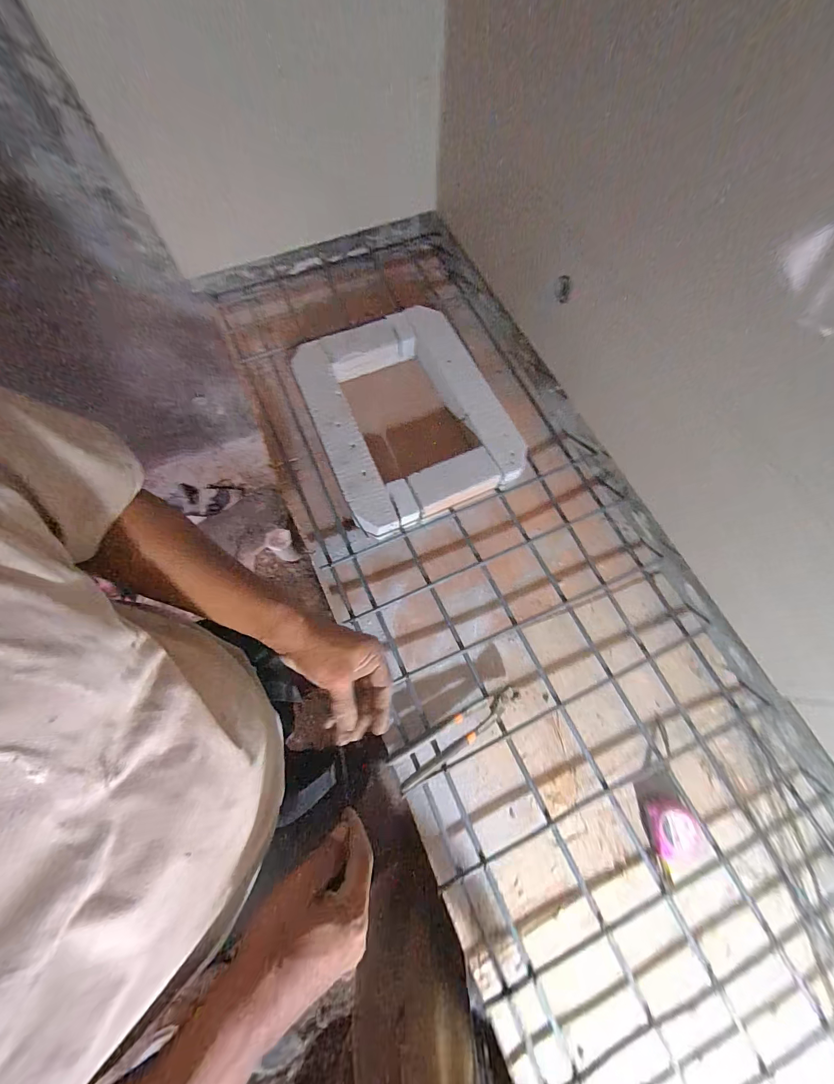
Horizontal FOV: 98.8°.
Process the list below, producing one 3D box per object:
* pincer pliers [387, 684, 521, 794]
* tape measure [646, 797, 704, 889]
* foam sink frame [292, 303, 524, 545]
[{"bbox_3d":[0.061,0.290,0.548,0.218,0.013,0.054,-31,74,-13],"label":"pincer pliers"},{"bbox_3d":[0.376,0.434,0.517,0.064,0.027,0.091,-4,72,-3],"label":"tape measure"},{"bbox_3d":[-0.018,-0.260,0.724,0.357,0.081,0.438,-23,74,-9],"label":"foam sink frame"}]

